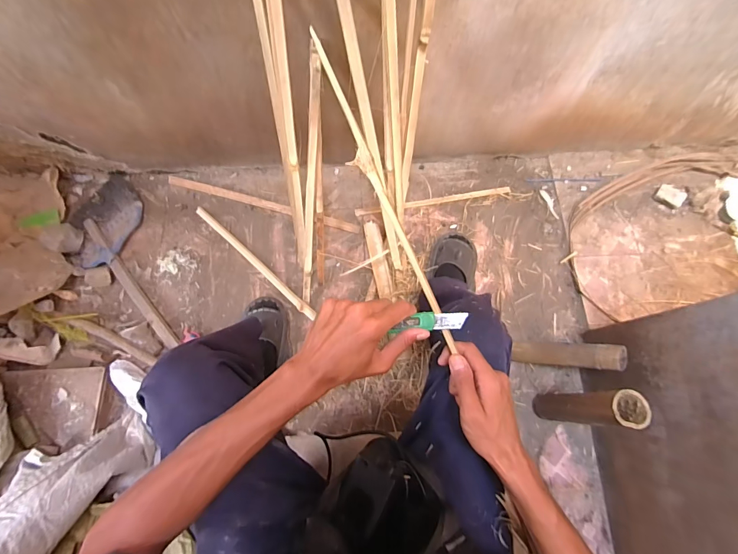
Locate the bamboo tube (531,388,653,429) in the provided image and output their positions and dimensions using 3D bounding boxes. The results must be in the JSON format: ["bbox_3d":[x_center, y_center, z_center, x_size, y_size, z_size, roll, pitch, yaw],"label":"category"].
[{"bbox_3d":[0.446,0.277,0.776,0.060,0.318,0.067,-1,73,-2],"label":"bamboo tube"}]

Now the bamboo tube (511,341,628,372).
[{"bbox_3d":[0.463,0.186,0.865,0.055,0.243,0.054,25,68,-37],"label":"bamboo tube"}]

